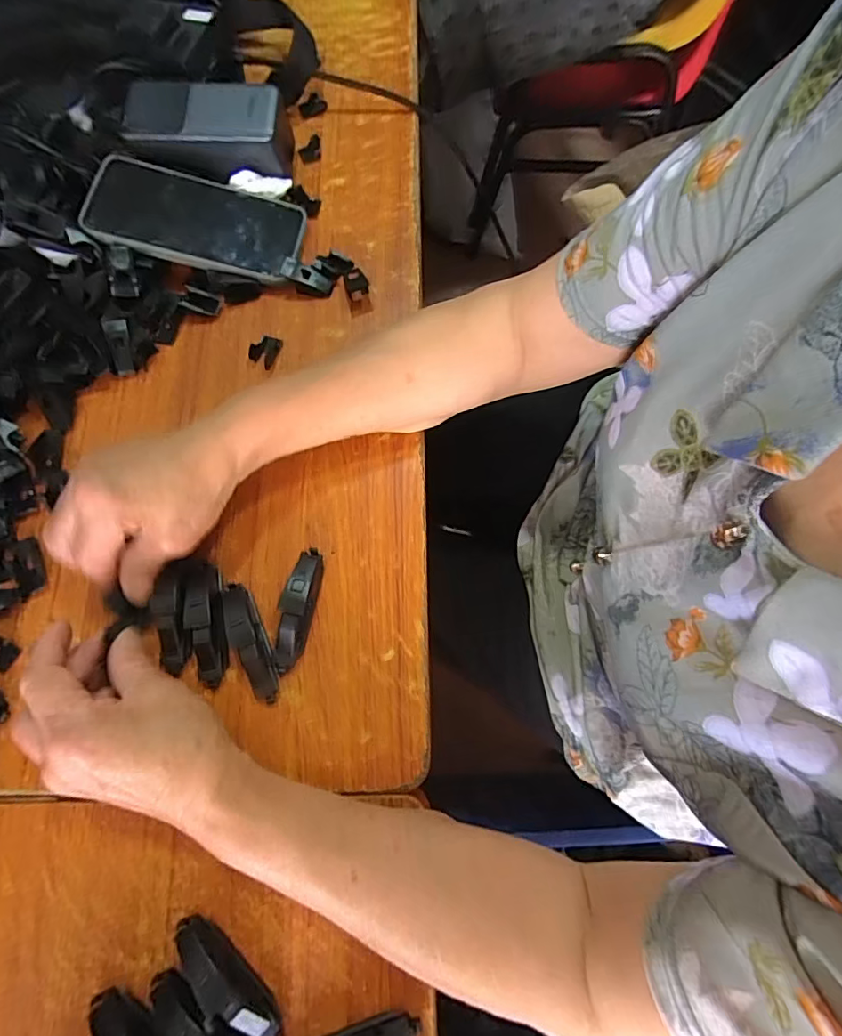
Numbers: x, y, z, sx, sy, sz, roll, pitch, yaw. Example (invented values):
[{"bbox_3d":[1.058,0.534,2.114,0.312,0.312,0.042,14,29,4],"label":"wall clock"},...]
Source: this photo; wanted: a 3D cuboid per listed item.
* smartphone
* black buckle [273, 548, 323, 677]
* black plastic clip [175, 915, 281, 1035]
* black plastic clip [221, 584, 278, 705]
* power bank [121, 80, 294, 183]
[{"bbox_3d":[-0.181,-0.243,0.408,0.163,0.008,0.084,9,71,-7],"label":"smartphone"},{"bbox_3d":[-0.081,0.061,0.334,0.019,0.024,0.080,8,75,4],"label":"black buckle"},{"bbox_3d":[-0.109,0.260,0.281,0.023,0.021,0.077,-44,78,-9],"label":"black plastic clip"},{"bbox_3d":[-0.114,0.081,0.328,0.020,0.026,0.080,-24,76,-5],"label":"black plastic clip"},{"bbox_3d":[-0.176,-0.322,0.413,0.129,0.034,0.062,-2,75,1],"label":"power bank"}]

